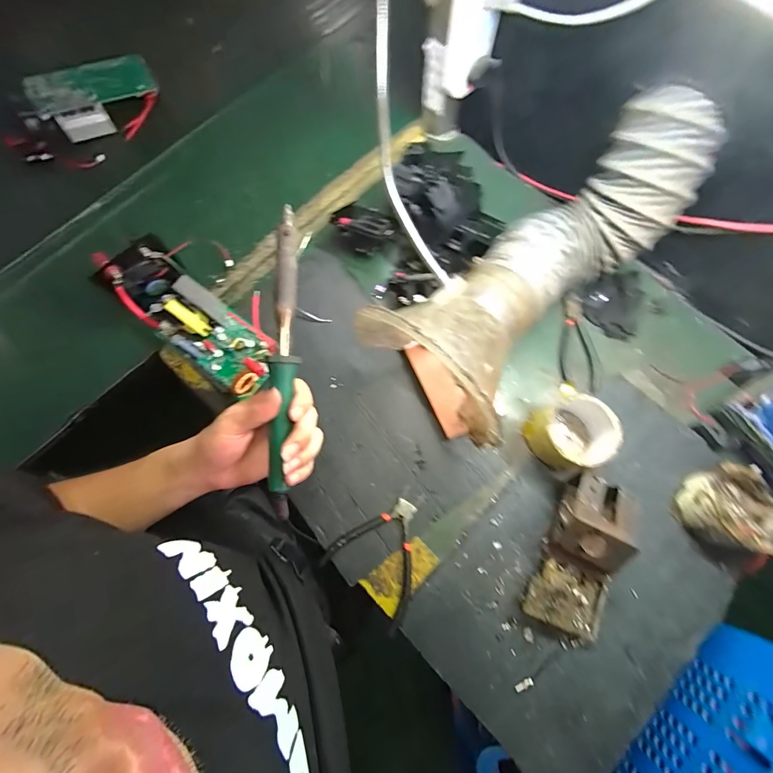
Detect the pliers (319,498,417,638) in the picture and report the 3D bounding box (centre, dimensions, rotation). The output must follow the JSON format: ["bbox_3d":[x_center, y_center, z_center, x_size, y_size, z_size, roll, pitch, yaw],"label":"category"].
[{"bbox_3d":[0.001,0.205,0.441,0.118,0.011,0.125,37,80,11],"label":"pliers"}]

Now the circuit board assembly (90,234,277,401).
[{"bbox_3d":[-0.266,-0.098,0.493,0.271,0.082,0.105,35,79,10],"label":"circuit board assembly"}]

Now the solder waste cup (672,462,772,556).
[{"bbox_3d":[0.407,0.140,0.420,0.091,0.065,0.096,0,75,2],"label":"solder waste cup"}]

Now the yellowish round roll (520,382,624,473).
[{"bbox_3d":[0.228,0.058,0.443,0.090,0.071,0.079,43,81,12],"label":"yellowish round roll"}]

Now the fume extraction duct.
[{"bbox_3d":[0.171,-0.138,0.410,0.201,0.160,0.372,43,81,12],"label":"fume extraction duct"}]

